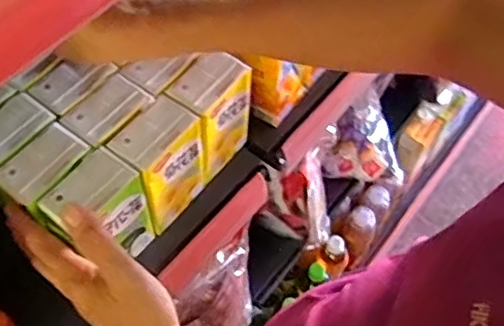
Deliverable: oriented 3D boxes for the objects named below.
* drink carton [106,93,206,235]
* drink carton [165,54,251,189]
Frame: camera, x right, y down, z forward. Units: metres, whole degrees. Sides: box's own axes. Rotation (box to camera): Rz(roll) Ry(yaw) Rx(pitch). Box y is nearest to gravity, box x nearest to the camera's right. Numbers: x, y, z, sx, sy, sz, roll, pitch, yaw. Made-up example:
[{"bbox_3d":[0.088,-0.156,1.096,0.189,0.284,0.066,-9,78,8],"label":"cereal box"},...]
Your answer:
[{"bbox_3d":[-0.075,0.003,0.511,0.040,0.096,0.064,33,61,18],"label":"drink carton"},{"bbox_3d":[-0.036,-0.041,0.539,0.045,0.097,0.066,31,60,17],"label":"drink carton"}]

